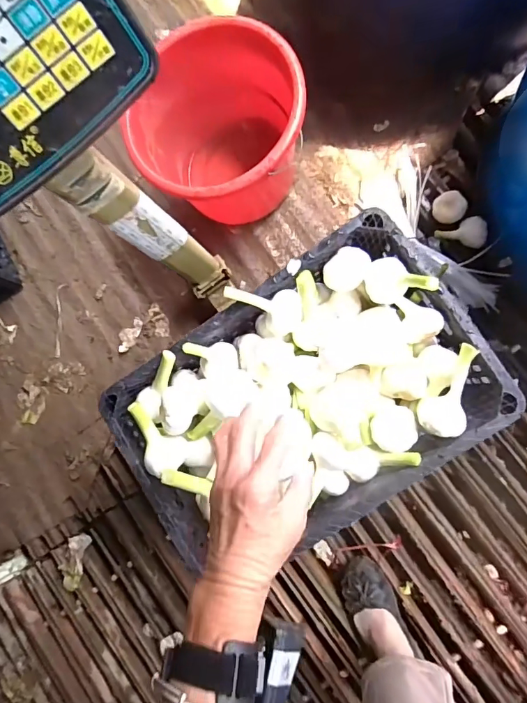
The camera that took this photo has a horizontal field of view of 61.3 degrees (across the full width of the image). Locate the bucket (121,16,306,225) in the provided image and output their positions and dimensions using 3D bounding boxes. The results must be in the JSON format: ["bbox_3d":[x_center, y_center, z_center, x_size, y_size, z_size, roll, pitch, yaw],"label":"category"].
[{"bbox_3d":[-0.060,-0.370,0.808,0.284,0.264,0.270,-25,84,7],"label":"bucket"}]

